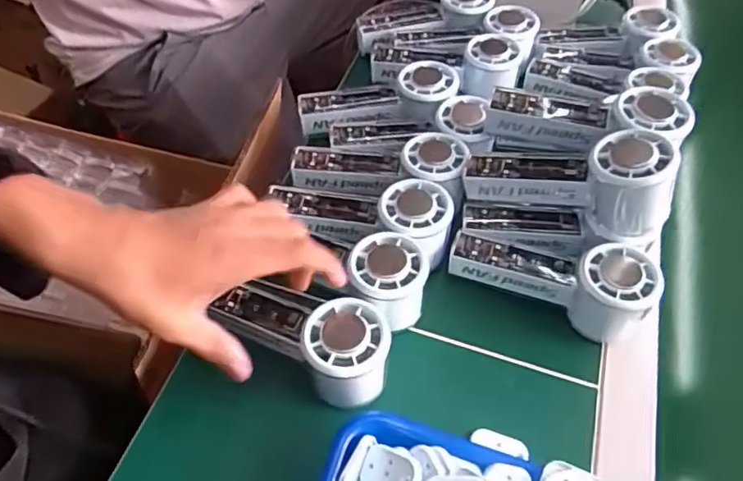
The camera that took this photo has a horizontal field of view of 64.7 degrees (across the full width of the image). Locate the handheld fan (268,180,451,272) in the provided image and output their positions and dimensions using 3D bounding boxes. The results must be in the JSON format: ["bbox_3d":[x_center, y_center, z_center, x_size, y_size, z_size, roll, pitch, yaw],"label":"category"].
[{"bbox_3d":[-0.008,-0.015,0.481,0.150,0.050,0.066,6,52,18],"label":"handheld fan"}]

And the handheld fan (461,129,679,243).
[{"bbox_3d":[0.151,-0.043,0.458,0.150,0.071,0.049,7,50,27],"label":"handheld fan"}]

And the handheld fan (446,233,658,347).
[{"bbox_3d":[0.137,0.024,0.456,0.149,0.063,0.048,22,55,11],"label":"handheld fan"}]

